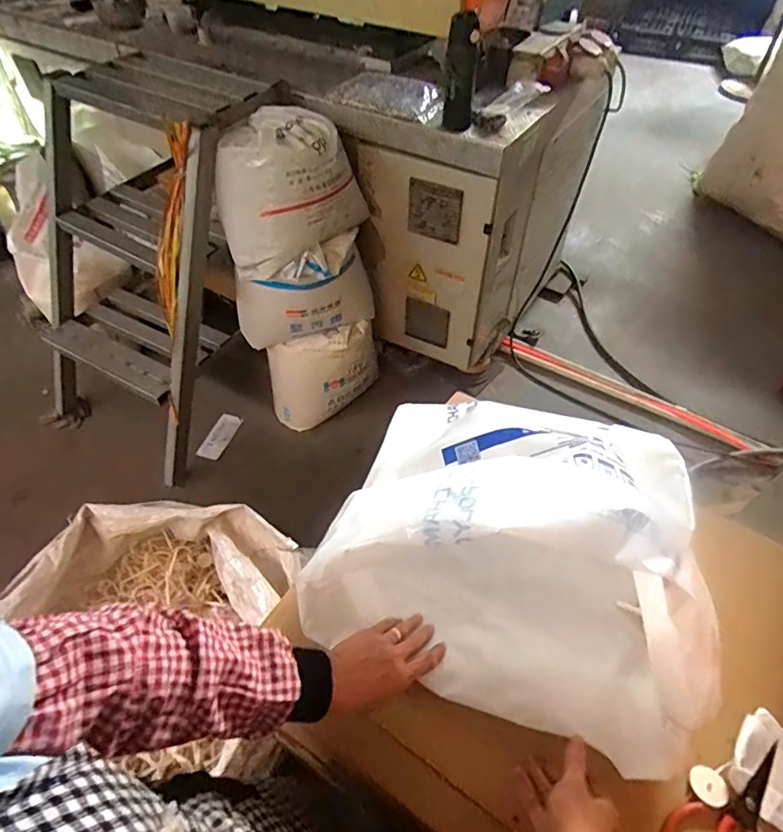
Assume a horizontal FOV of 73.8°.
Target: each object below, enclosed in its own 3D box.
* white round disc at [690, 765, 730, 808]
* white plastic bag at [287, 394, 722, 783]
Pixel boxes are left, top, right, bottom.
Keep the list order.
[{"bbox_3d":[0.346,0.403,0.568,0.037,0.007,0.036,4,50,3],"label":"white round disc"},{"bbox_3d":[0.153,0.110,0.630,0.394,0.276,0.401,15,52,12],"label":"white plastic bag"}]

